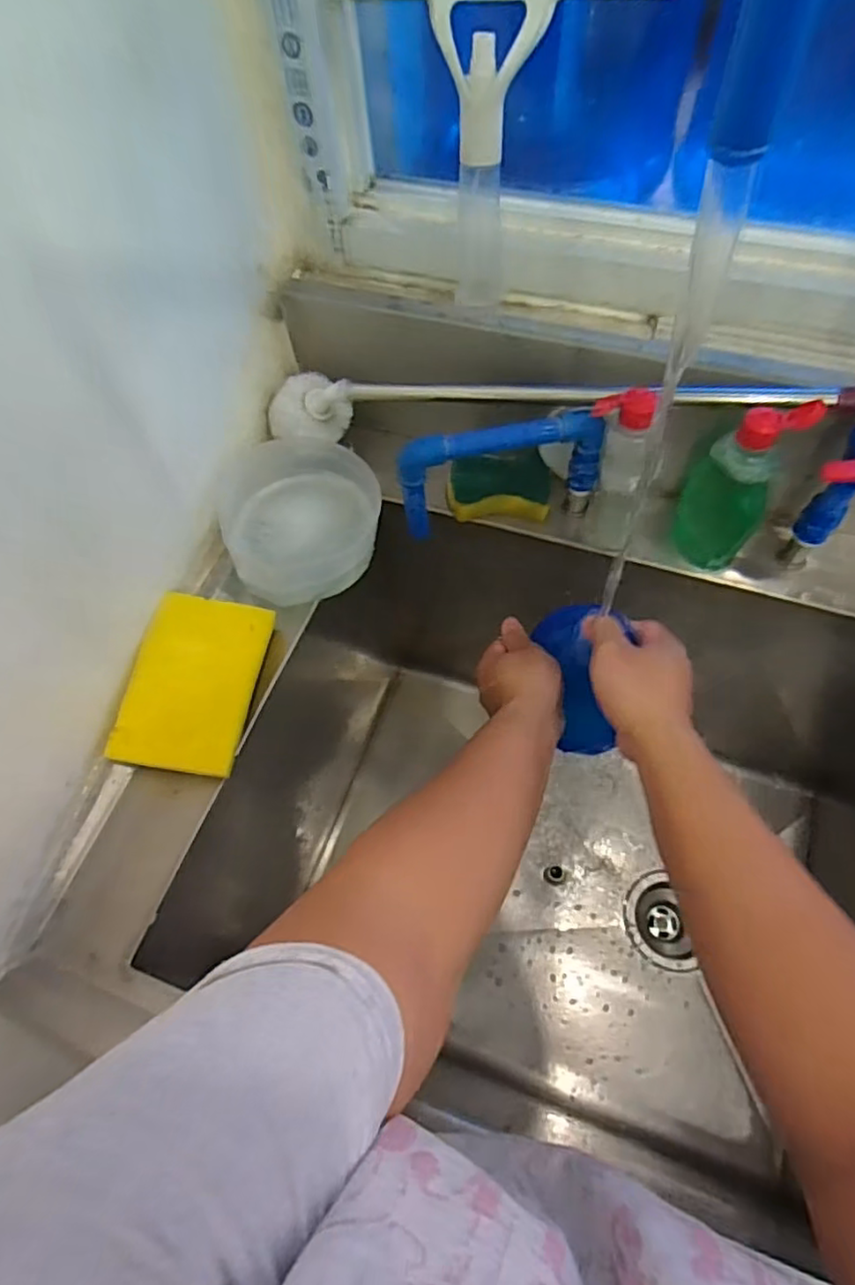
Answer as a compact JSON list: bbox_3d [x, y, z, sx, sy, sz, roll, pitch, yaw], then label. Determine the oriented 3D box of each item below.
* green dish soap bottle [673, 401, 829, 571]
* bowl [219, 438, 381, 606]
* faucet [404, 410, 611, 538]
[{"bbox_3d":[0.251,-0.125,0.533,0.070,0.172,0.038,28,67,17],"label":"green dish soap bottle"},{"bbox_3d":[-0.126,-0.128,0.613,0.146,0.057,0.170,-26,63,-10],"label":"bowl"},{"bbox_3d":[0.064,-0.141,0.563,0.173,0.106,0.046,-13,62,-3],"label":"faucet"}]

